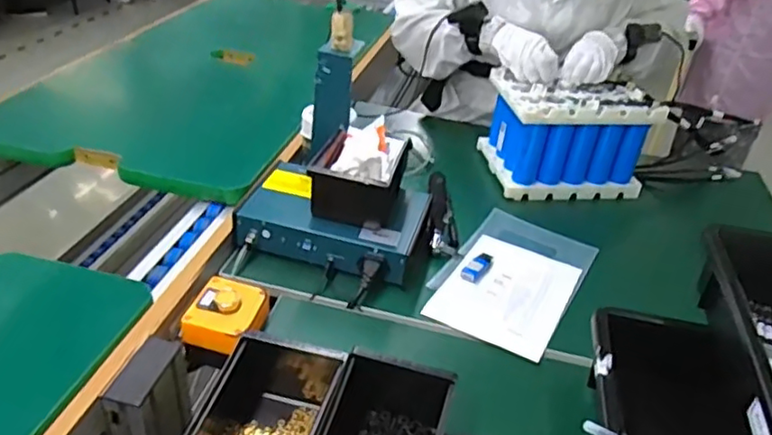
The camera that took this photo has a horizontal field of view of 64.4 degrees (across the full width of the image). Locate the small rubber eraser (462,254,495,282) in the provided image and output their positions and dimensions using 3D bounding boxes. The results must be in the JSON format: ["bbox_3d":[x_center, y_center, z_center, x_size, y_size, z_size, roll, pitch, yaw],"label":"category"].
[{"bbox_3d":[0.126,0.067,0.830,0.028,0.009,0.060,27,40,27],"label":"small rubber eraser"}]

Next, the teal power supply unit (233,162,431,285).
[{"bbox_3d":[-0.066,-0.001,0.827,0.228,0.052,0.152,13,35,11],"label":"teal power supply unit"}]

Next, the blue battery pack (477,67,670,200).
[{"bbox_3d":[0.303,-0.130,1.028,0.238,0.163,0.147,1,35,-6],"label":"blue battery pack"}]

